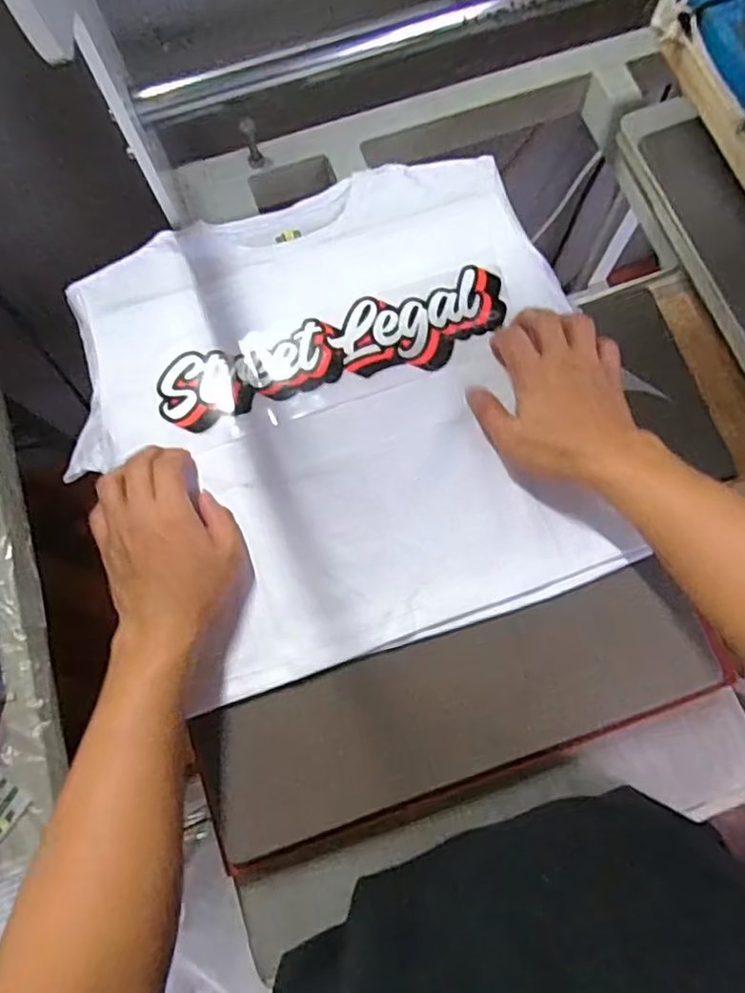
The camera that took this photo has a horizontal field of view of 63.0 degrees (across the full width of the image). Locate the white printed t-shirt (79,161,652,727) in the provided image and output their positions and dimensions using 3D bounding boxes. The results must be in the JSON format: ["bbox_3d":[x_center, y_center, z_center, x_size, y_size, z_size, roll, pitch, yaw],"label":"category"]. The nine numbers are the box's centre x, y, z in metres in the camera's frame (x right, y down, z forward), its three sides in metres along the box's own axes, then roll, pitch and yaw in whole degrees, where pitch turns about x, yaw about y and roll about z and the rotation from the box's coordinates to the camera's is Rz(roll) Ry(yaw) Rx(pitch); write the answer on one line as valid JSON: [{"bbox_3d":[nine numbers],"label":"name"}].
[{"bbox_3d":[-0.026,-0.083,0.521,0.407,0.022,0.416,-18,75,-4],"label":"white printed t-shirt"}]

